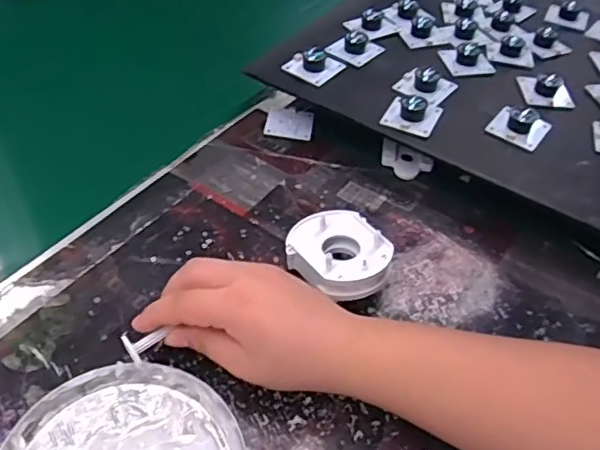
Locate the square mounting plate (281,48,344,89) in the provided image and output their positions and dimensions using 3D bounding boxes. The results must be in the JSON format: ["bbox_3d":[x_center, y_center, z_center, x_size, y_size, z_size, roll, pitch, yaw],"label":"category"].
[{"bbox_3d":[0.015,-0.151,0.537,0.043,0.018,0.048,35,53,25],"label":"square mounting plate"}]

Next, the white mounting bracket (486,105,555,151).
[{"bbox_3d":[0.185,-0.087,0.489,0.043,0.022,0.043,34,53,24],"label":"white mounting bracket"}]

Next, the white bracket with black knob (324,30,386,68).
[{"bbox_3d":[0.055,-0.173,0.568,0.042,0.015,0.052,35,53,25],"label":"white bracket with black knob"}]

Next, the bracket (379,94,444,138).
[{"bbox_3d":[0.096,-0.098,0.492,0.043,0.019,0.047,23,49,16],"label":"bracket"}]

